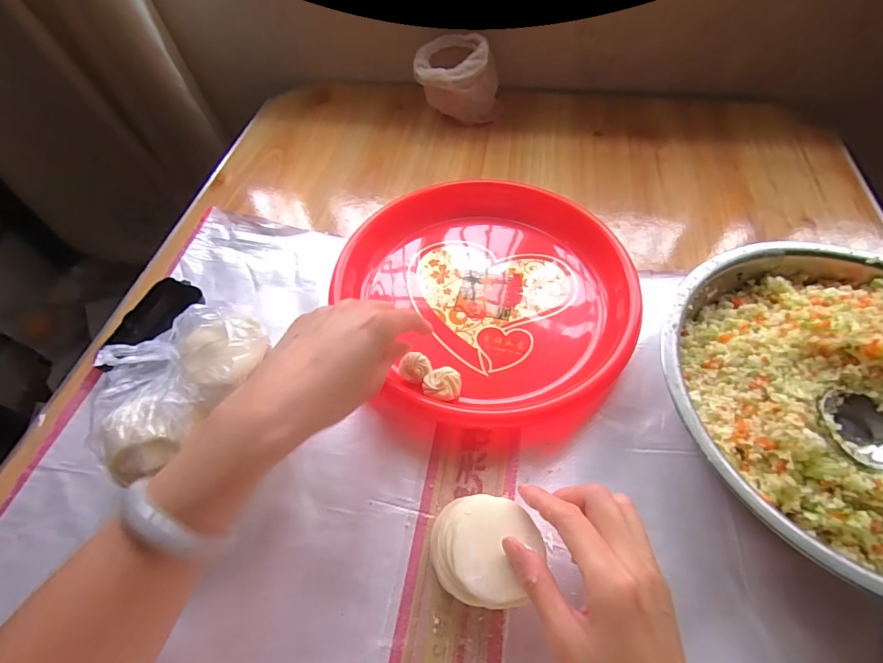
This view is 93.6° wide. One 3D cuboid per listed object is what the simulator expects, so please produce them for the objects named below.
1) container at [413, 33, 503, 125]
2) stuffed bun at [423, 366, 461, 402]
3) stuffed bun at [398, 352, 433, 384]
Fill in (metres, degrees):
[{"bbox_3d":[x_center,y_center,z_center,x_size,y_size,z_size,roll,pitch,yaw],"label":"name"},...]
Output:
[{"bbox_3d":[0.026,-0.356,0.596,0.119,0.092,0.080,-4,57,0],"label":"container"},{"bbox_3d":[0.000,0.049,0.371,0.033,0.019,0.031,-4,57,0],"label":"stuffed bun"},{"bbox_3d":[-0.024,0.034,0.377,0.029,0.021,0.023,-3,57,0],"label":"stuffed bun"}]

